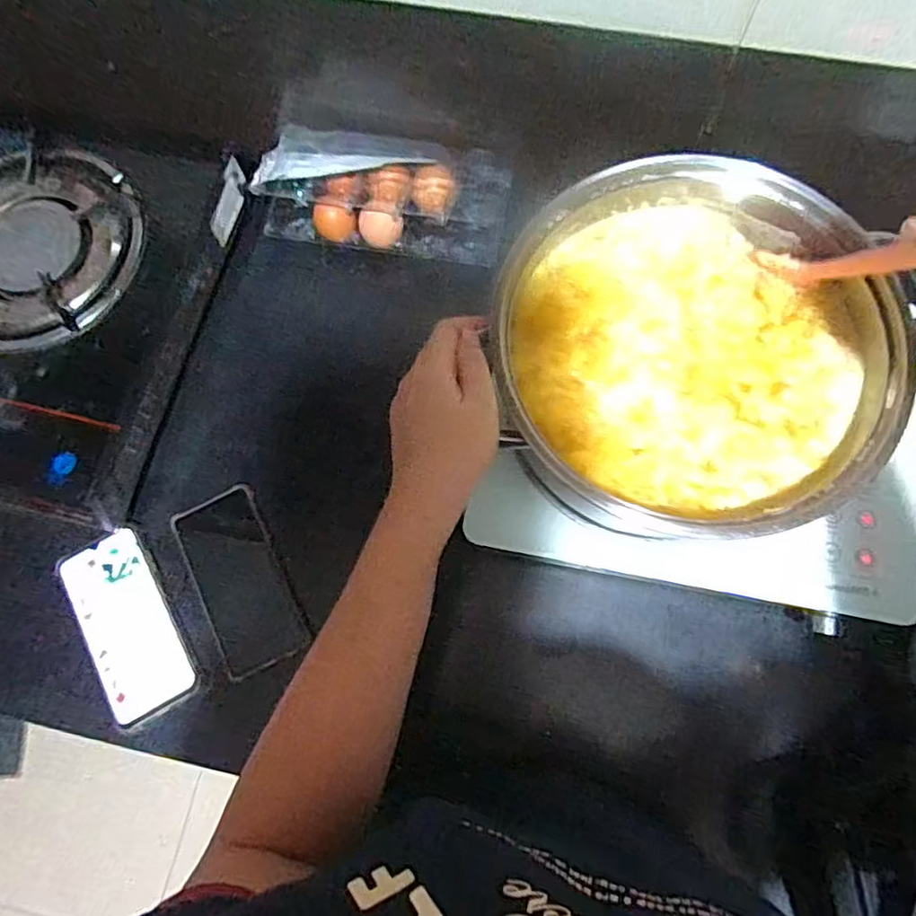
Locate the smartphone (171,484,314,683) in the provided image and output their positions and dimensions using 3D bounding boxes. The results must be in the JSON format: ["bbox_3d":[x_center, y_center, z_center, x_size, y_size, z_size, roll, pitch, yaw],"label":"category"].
[{"bbox_3d":[-0.196,0.109,0.547,0.075,0.009,0.159,-26,75,-5],"label":"smartphone"}]

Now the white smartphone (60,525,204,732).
[{"bbox_3d":[-0.291,0.146,0.535,0.074,0.005,0.162,-30,75,-6],"label":"white smartphone"}]

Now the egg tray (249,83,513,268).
[{"bbox_3d":[-0.072,-0.273,0.619,0.241,0.073,0.121,7,75,4],"label":"egg tray"}]

